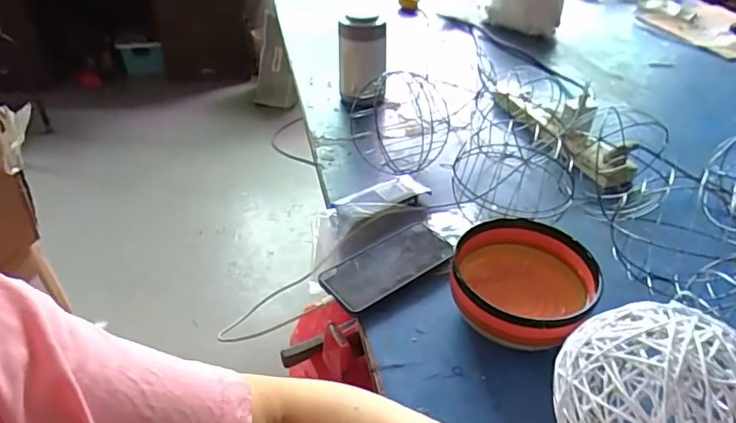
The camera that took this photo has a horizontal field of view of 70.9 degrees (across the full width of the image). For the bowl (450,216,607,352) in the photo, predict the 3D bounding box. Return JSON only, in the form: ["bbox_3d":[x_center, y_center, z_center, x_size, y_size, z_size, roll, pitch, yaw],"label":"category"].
[{"bbox_3d":[0.166,0.081,0.554,0.146,0.072,0.155,0,37,0],"label":"bowl"}]

